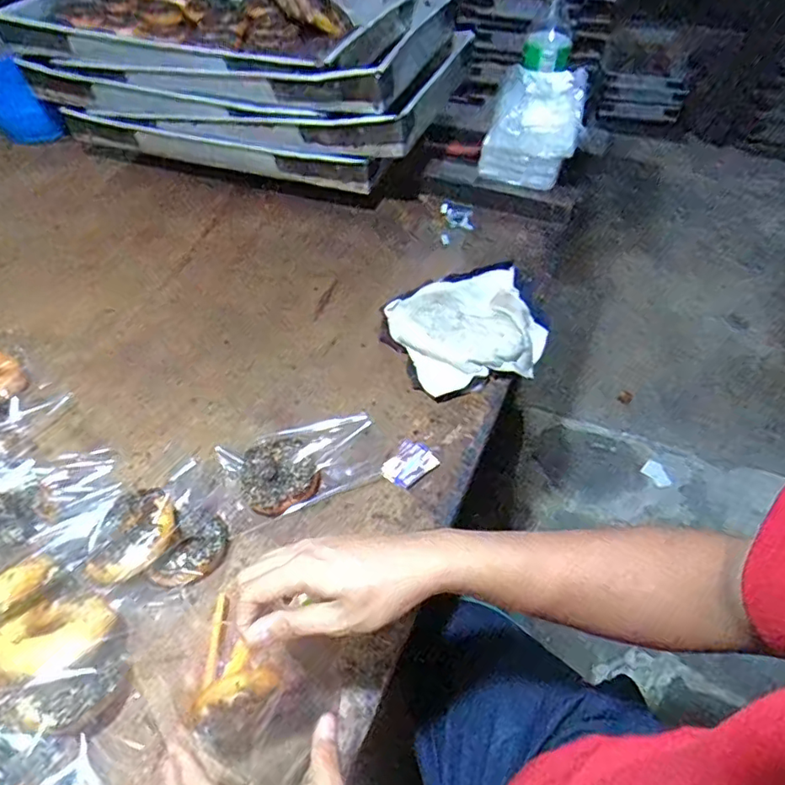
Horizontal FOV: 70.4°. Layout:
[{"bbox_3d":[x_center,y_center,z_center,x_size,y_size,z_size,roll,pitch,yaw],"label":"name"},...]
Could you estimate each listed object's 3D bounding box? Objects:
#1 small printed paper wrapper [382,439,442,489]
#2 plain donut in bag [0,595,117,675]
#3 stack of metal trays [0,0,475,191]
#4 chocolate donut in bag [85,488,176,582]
[{"bbox_3d":[0.018,0.081,0.645,0.060,0.010,0.049,-35,59,-25],"label":"small printed paper wrapper"},{"bbox_3d":[-0.295,0.212,0.479,0.089,0.027,0.073,3,20,-6],"label":"plain donut in bag"},{"bbox_3d":[-0.277,-0.628,1.052,0.799,0.203,0.448,18,53,13],"label":"stack of metal trays"},{"bbox_3d":[-0.253,0.139,0.547,0.082,0.037,0.092,-6,51,-6],"label":"chocolate donut in bag"}]

